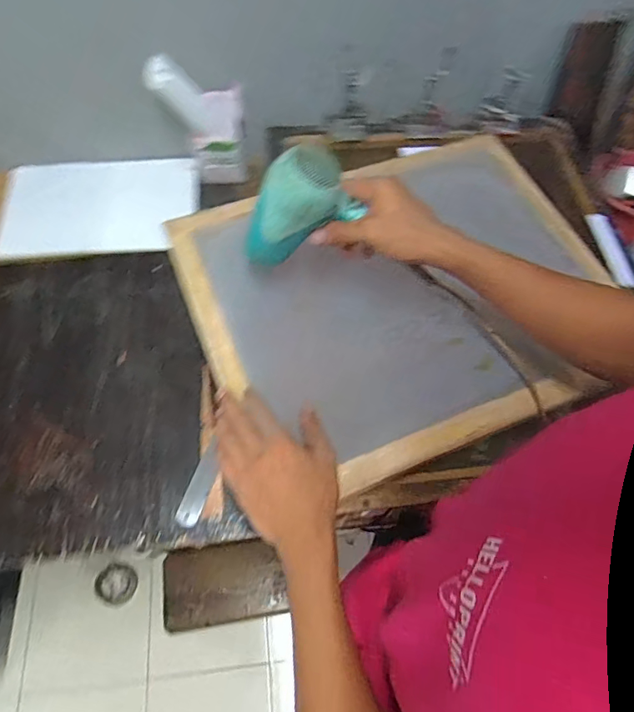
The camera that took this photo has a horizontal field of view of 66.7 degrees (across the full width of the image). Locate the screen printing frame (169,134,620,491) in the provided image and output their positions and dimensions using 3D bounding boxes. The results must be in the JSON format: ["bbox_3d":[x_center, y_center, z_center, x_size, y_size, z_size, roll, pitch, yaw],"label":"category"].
[{"bbox_3d":[0.103,-0.092,0.579,0.480,0.044,0.408,-21,65,-12],"label":"screen printing frame"}]

